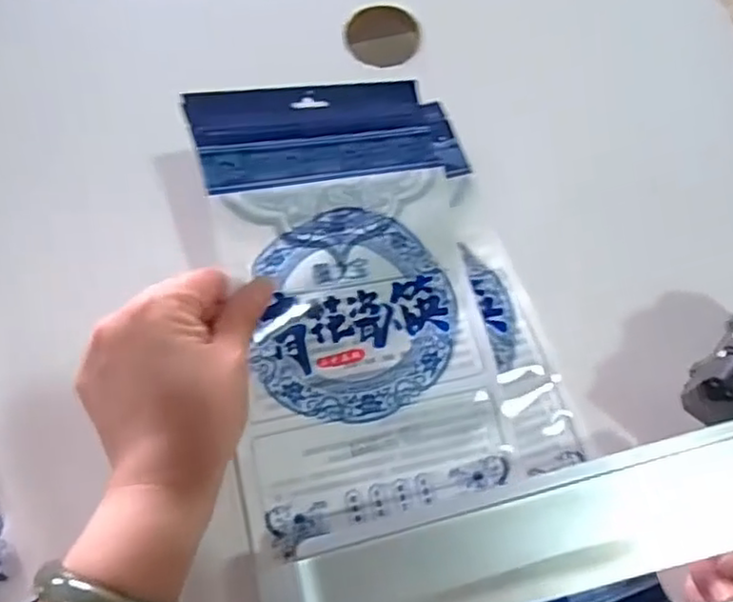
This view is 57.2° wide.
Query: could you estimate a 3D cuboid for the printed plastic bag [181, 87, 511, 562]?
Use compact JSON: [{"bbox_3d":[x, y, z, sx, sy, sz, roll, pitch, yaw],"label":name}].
[{"bbox_3d":[-0.006,-0.003,0.372,0.153,0.075,0.254,-10,73,-4],"label":"printed plastic bag"}]

